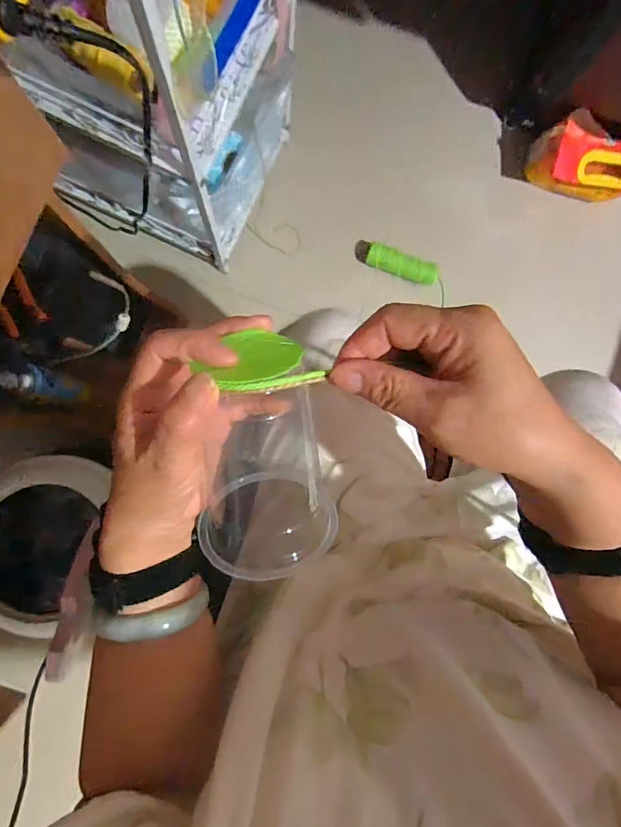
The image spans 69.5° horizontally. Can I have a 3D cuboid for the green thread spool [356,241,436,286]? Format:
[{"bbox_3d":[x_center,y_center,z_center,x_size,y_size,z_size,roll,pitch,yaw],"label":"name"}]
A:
[{"bbox_3d":[0.182,-0.319,0.957,0.183,0.058,0.054,23,86,-4],"label":"green thread spool"}]

